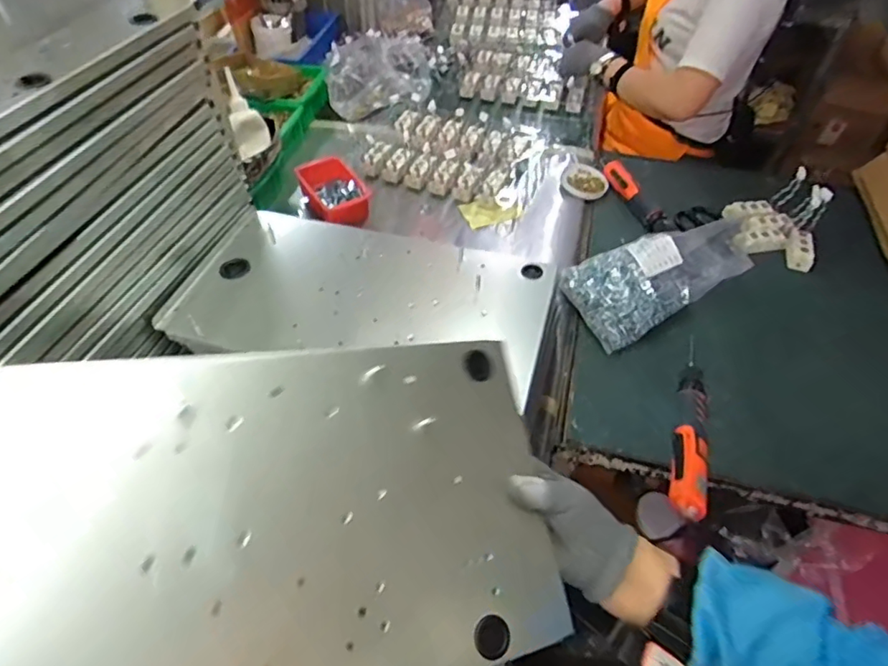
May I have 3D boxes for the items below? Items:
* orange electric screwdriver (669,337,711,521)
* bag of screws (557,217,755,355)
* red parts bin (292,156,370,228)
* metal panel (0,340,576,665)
[{"bbox_3d":[0.335,0.109,0.742,0.048,0.041,0.307,15,51,11],"label":"orange electric screwdriver"},{"bbox_3d":[0.381,-0.125,0.899,0.383,0.112,0.149,-25,54,-21],"label":"bag of screws"},{"bbox_3d":[-0.214,-0.265,1.062,0.108,0.082,0.142,-25,54,-21],"label":"red parts bin"},{"bbox_3d":[-0.134,0.139,0.376,0.472,0.016,0.251,-4,72,-26],"label":"metal panel"}]

